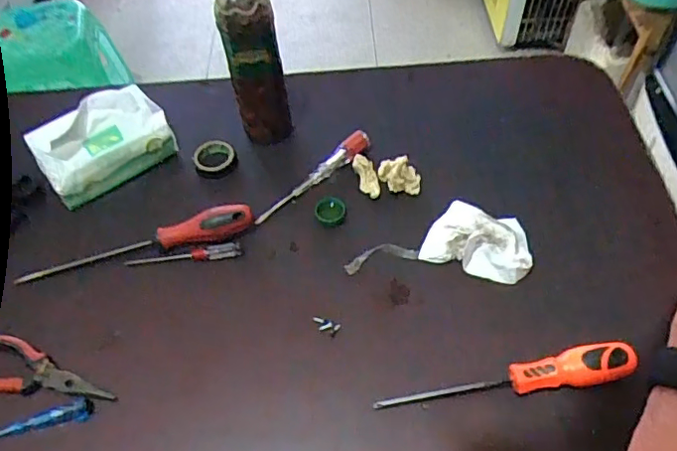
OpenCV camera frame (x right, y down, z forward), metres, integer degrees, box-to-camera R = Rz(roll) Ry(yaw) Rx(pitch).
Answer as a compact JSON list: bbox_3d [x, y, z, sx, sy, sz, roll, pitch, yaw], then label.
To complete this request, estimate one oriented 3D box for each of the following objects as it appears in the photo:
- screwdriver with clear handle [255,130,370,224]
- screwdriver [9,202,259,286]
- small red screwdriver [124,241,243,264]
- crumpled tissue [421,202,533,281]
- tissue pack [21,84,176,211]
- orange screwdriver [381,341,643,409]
[{"bbox_3d":[-0.027,-0.057,0.640,0.158,0.031,0.021,-39,61,-22],"label":"screwdriver with clear handle"},{"bbox_3d":[-0.215,0.018,0.591,0.251,0.029,0.031,-13,54,-5],"label":"screwdriver"},{"bbox_3d":[-0.163,0.033,0.589,0.121,0.009,0.015,-9,54,-2],"label":"small red screwdriver"},{"bbox_3d":[0.144,0.014,0.572,0.103,0.022,0.069,16,57,15],"label":"crumpled tissue"},{"bbox_3d":[-0.273,-0.101,0.649,0.147,0.070,0.088,-29,57,-16],"label":"tissue pack"},{"bbox_3d":[0.145,0.136,0.482,0.219,0.031,0.031,-9,54,-3],"label":"orange screwdriver"}]

